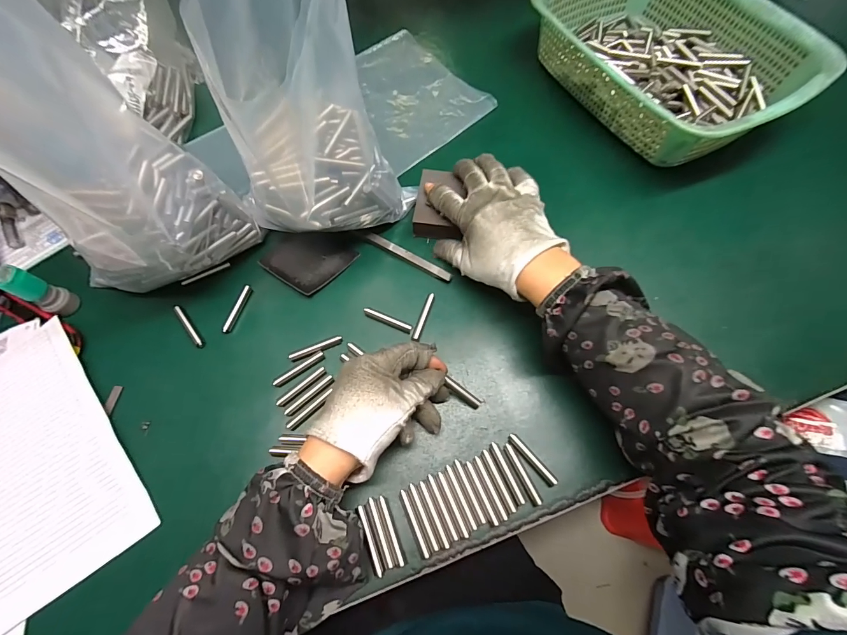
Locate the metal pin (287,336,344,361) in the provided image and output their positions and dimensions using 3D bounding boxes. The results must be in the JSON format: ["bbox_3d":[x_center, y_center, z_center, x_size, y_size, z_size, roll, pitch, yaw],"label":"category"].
[{"bbox_3d":[-0.096,0.028,0.331,0.048,0.005,0.006,-22,68,-8],"label":"metal pin"}]

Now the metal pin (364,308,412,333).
[{"bbox_3d":[-0.033,0.002,0.344,0.047,0.005,0.008,21,69,10],"label":"metal pin"}]

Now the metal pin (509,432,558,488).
[{"bbox_3d":[0.087,0.113,0.294,0.007,0.007,0.048,-38,71,-14],"label":"metal pin"}]

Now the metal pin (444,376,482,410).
[{"bbox_3d":[0.034,0.063,0.310,0.040,0.010,0.010,41,72,-22],"label":"metal pin"}]

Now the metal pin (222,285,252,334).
[{"bbox_3d":[-0.175,-0.009,0.348,0.008,0.004,0.049,13,68,7],"label":"metal pin"}]

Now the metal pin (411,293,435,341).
[{"bbox_3d":[0.000,0.000,0.345,0.007,0.007,0.048,18,68,8],"label":"metal pin"}]

